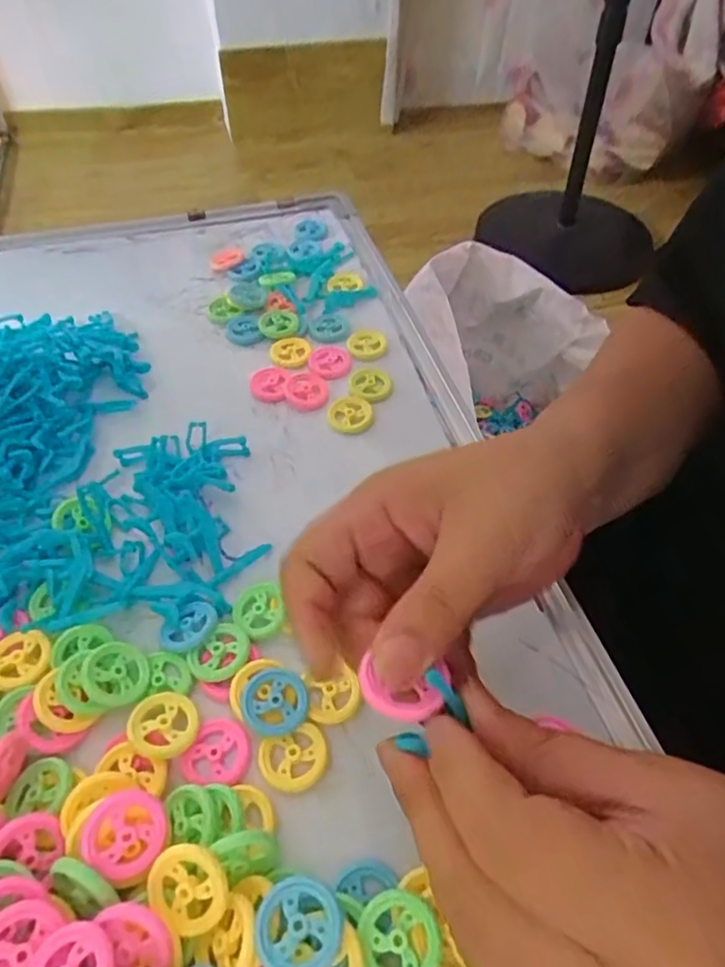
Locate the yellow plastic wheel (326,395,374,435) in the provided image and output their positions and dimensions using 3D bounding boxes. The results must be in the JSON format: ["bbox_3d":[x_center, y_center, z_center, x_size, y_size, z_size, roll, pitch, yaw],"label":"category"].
[{"bbox_3d":[-0.008,-0.045,0.404,0.029,0.006,0.032,-8,51,-7],"label":"yellow plastic wheel"}]

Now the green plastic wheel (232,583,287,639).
[{"bbox_3d":[-0.052,0.062,0.308,0.024,0.006,0.029,-15,52,-12],"label":"green plastic wheel"}]

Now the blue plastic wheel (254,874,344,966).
[{"bbox_3d":[-0.022,0.153,0.213,0.029,0.010,0.030,1,49,-1],"label":"blue plastic wheel"}]

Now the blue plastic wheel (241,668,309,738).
[{"bbox_3d":[-0.040,0.099,0.279,0.029,0.008,0.028,0,51,0],"label":"blue plastic wheel"}]

